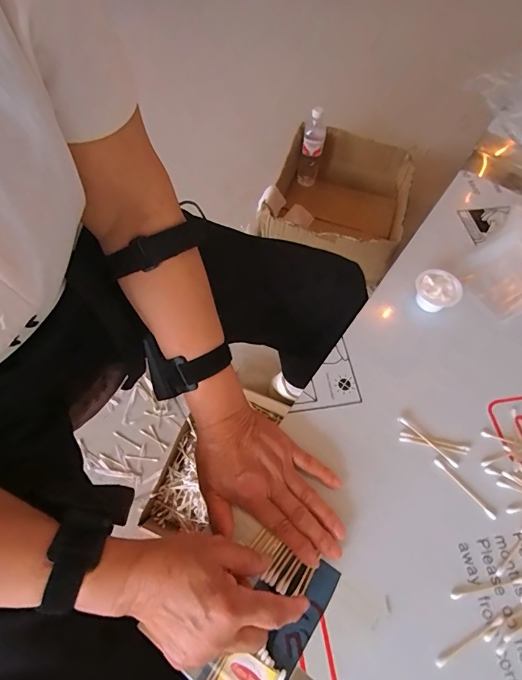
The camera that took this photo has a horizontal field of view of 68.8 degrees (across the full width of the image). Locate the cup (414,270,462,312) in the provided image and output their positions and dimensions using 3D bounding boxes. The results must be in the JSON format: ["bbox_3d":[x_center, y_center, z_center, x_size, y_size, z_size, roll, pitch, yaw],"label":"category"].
[{"bbox_3d":[0.218,-0.060,0.476,0.052,0.031,0.050,1,62,-2],"label":"cup"}]

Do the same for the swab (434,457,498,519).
[{"bbox_3d":[0.203,0.148,0.381,0.006,0.004,0.072,-37,70,-19],"label":"swab"}]

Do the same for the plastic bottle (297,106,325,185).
[{"bbox_3d":[0.149,-0.564,1.154,0.067,0.217,0.084,11,63,3],"label":"plastic bottle"}]

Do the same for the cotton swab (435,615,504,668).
[{"bbox_3d":[0.178,0.255,0.323,0.071,0.004,0.007,-23,66,-14],"label":"cotton swab"}]

